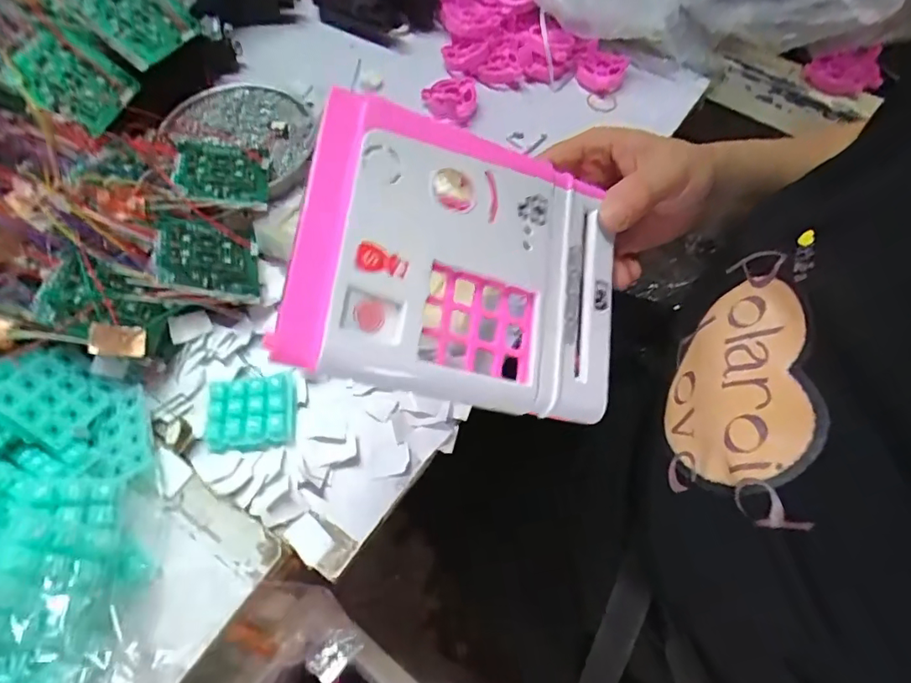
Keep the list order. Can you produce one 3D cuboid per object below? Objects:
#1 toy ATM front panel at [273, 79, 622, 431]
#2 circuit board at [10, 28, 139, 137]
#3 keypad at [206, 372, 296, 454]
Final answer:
[{"bbox_3d":[0.005,-0.037,0.258,0.156,0.026,0.131,15,75,-21],"label":"toy ATM front panel"},{"bbox_3d":[-0.305,-0.208,0.434,0.070,0.014,0.069,40,62,-28],"label":"circuit board"},{"bbox_3d":[-0.139,0.046,0.371,0.057,0.012,0.049,-6,63,-7],"label":"keypad"}]

